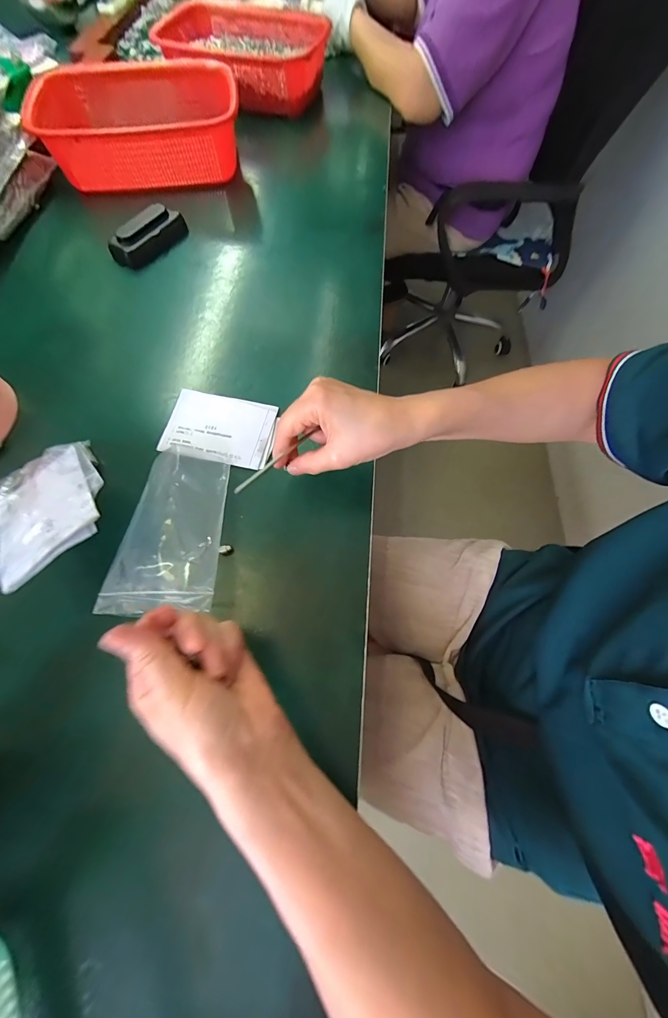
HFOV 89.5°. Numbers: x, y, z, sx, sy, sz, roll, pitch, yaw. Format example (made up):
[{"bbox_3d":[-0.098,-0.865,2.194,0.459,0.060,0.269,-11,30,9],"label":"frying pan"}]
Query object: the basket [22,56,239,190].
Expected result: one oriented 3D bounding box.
[{"bbox_3d":[-0.286,-0.583,0.512,0.276,0.073,0.203,-14,68,-8],"label":"basket"}]

